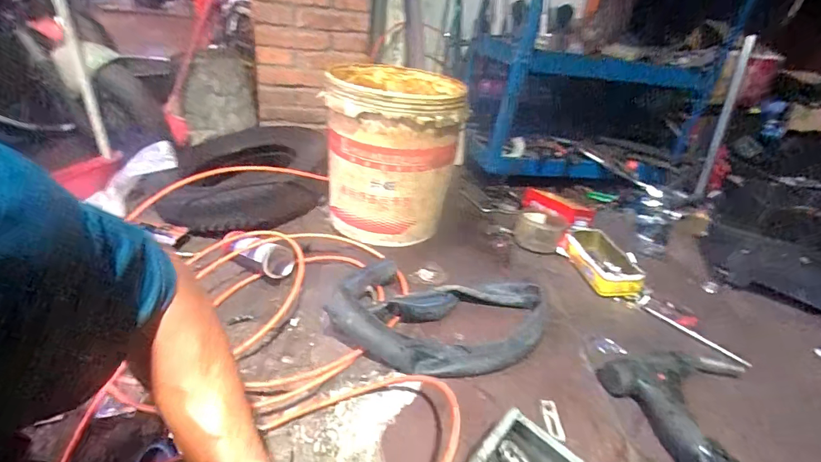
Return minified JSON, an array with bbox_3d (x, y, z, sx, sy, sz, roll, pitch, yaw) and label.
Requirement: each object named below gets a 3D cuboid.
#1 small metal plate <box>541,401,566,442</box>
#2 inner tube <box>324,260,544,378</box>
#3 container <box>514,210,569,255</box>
[{"bbox_3d":[0.203,0.270,0.592,0.022,0.006,0.056,-4,48,-10],"label":"small metal plate"},{"bbox_3d":[0.065,0.139,0.692,0.375,0.110,0.192,4,31,-8],"label":"inner tube"},{"bbox_3d":[0.322,0.004,1.038,0.119,0.078,0.119,2,31,-1],"label":"container"}]

